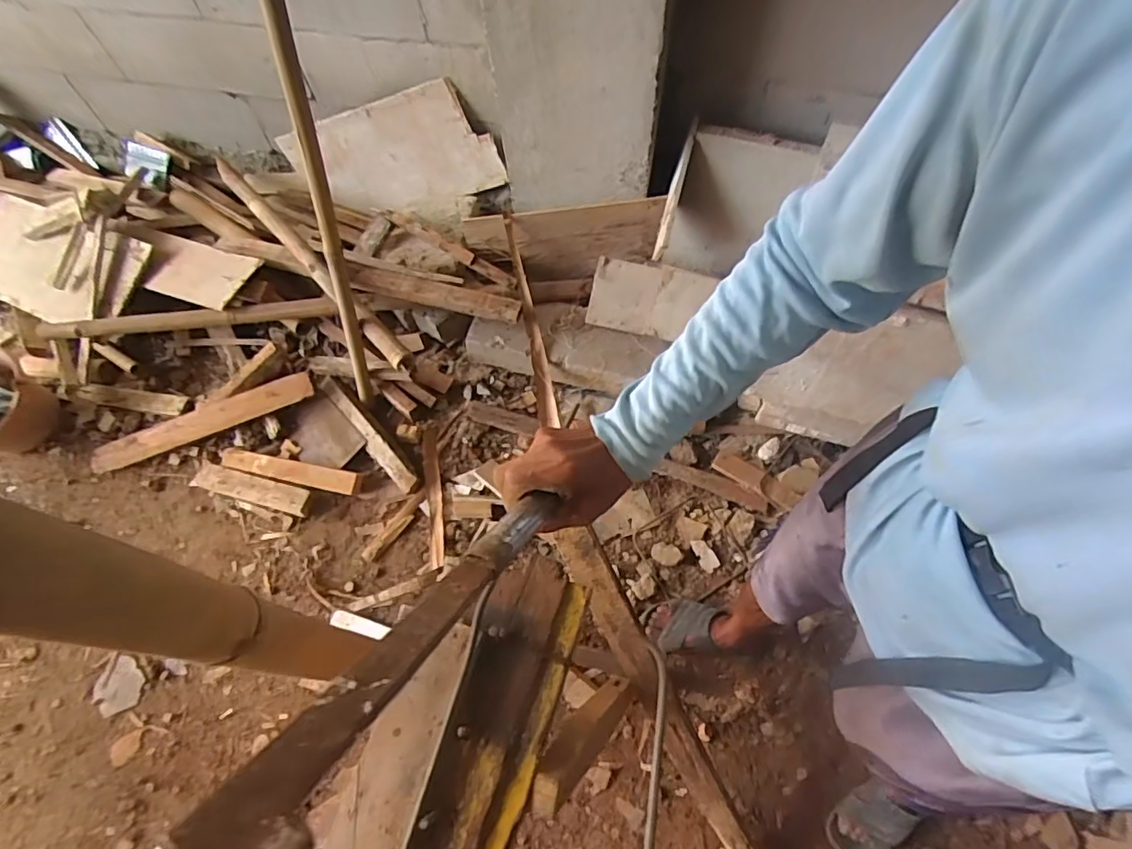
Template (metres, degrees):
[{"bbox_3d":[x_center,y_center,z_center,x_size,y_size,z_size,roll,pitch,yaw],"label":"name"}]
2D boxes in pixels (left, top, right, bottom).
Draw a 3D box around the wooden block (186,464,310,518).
[{"bbox_3d":[-0.783,0.158,1.396,0.308,0.031,0.062,14,65,9],"label":"wooden block"}]

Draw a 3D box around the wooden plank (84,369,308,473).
[{"bbox_3d":[-0.935,-0.009,1.448,0.602,0.032,0.073,-20,96,0],"label":"wooden plank"}]

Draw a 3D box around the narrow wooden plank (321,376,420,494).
[{"bbox_3d":[-0.512,0.013,1.434,0.055,0.028,0.396,-39,69,-16],"label":"narrow wooden plank"}]

